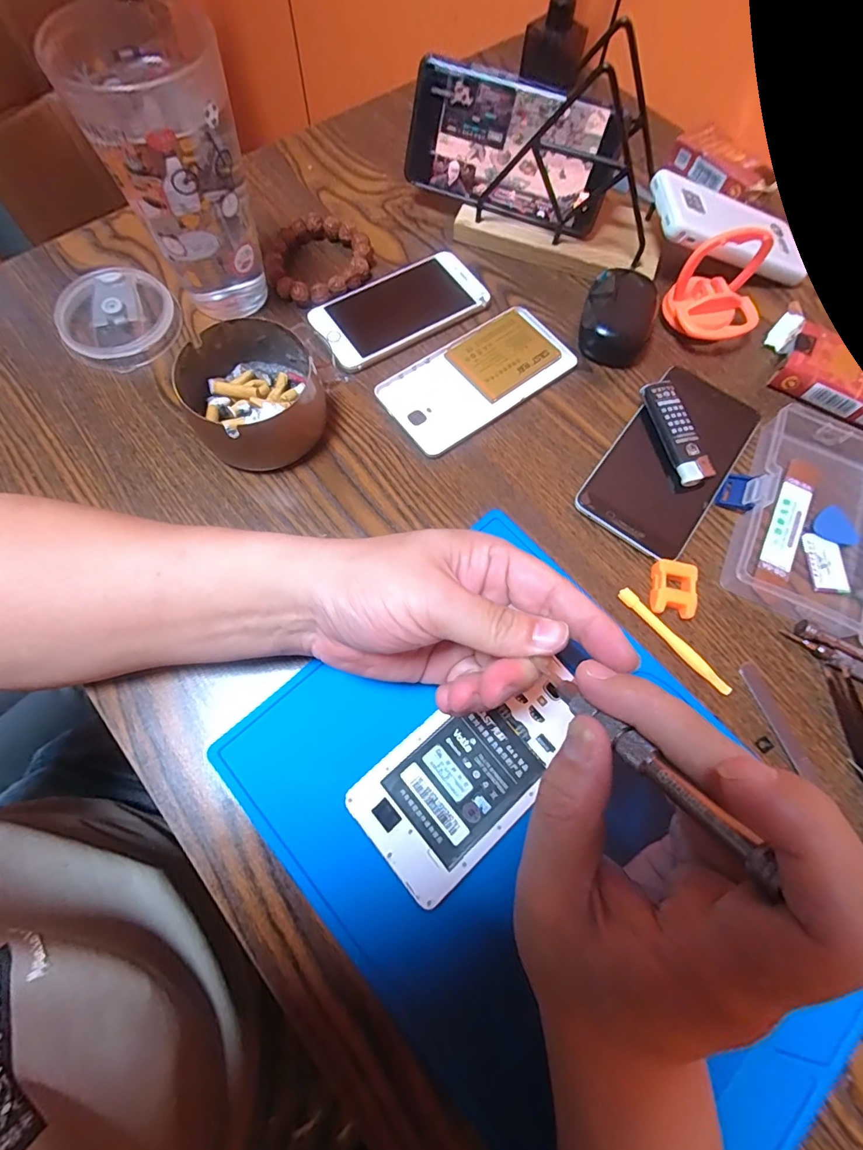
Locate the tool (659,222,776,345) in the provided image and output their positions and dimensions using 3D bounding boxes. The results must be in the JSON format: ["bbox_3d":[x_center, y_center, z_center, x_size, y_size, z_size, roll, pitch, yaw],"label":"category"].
[{"bbox_3d":[0.216,-0.210,0.349,0.061,0.068,0.045,-5,71,-4],"label":"tool"}]

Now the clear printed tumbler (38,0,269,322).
[{"bbox_3d":[-0.161,-0.254,0.304,0.081,0.138,0.093,-20,73,-9],"label":"clear printed tumbler"}]

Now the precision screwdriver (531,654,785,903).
[{"bbox_3d":[0.065,0.056,0.145,0.008,0.005,0.084,-29,31,-12],"label":"precision screwdriver"}]

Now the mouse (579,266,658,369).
[{"bbox_3d":[0.146,-0.206,0.365,0.051,0.028,0.082,17,71,3],"label":"mouse"}]

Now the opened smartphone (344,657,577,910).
[{"bbox_3d":[0.026,0.103,0.260,0.136,0.012,0.069,-39,77,-14],"label":"opened smartphone"}]

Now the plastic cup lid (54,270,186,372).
[{"bbox_3d":[-0.232,-0.191,0.347,0.081,0.016,0.079,-38,77,-14],"label":"plastic cup lid"}]

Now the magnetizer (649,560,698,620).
[{"bbox_3d":[0.154,0.009,0.298,0.026,0.013,0.034,13,71,2],"label":"magnetizer"}]

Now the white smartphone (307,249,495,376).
[{"bbox_3d":[-0.025,-0.211,0.366,0.136,0.007,0.068,-31,75,-12],"label":"white smartphone"}]

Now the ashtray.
[{"bbox_3d":[-0.119,-0.118,0.312,0.088,0.046,0.081,1,71,-2],"label":"ashtray"}]

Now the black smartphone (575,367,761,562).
[{"bbox_3d":[0.171,-0.084,0.328,0.076,0.013,0.149,37,74,10],"label":"black smartphone"}]

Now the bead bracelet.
[{"bbox_3d":[-0.090,-0.254,0.375,0.085,0.017,0.081,1,71,-2],"label":"bead bracelet"}]

